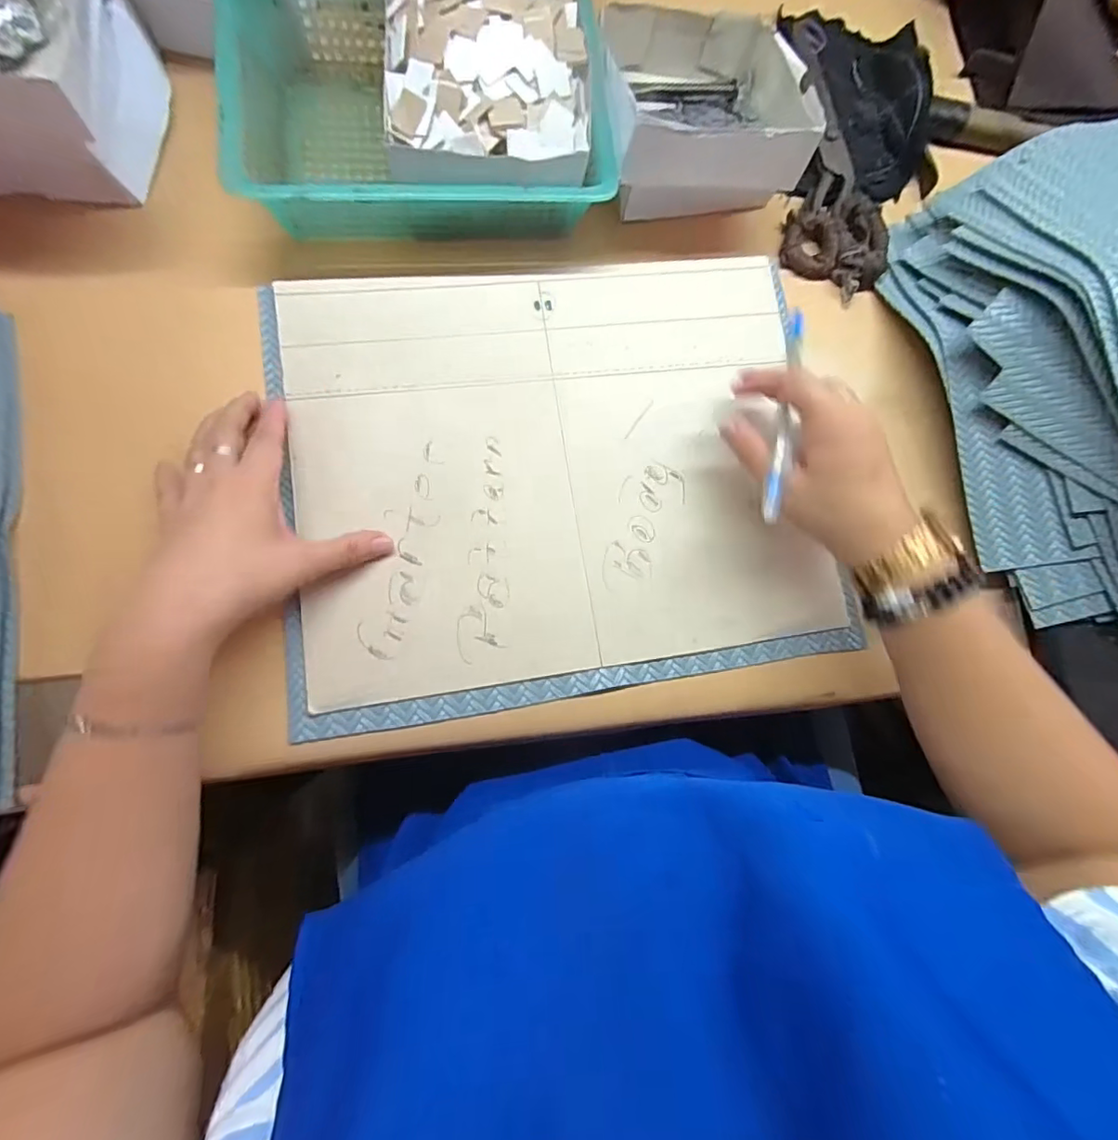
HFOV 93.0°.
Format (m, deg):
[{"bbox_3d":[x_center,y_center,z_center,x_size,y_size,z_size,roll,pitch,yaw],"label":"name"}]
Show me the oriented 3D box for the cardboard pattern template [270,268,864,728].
[{"bbox_3d":[0.003,-0.078,0.375,0.357,0.007,0.292,-7,81,-8],"label":"cardboard pattern template"}]

